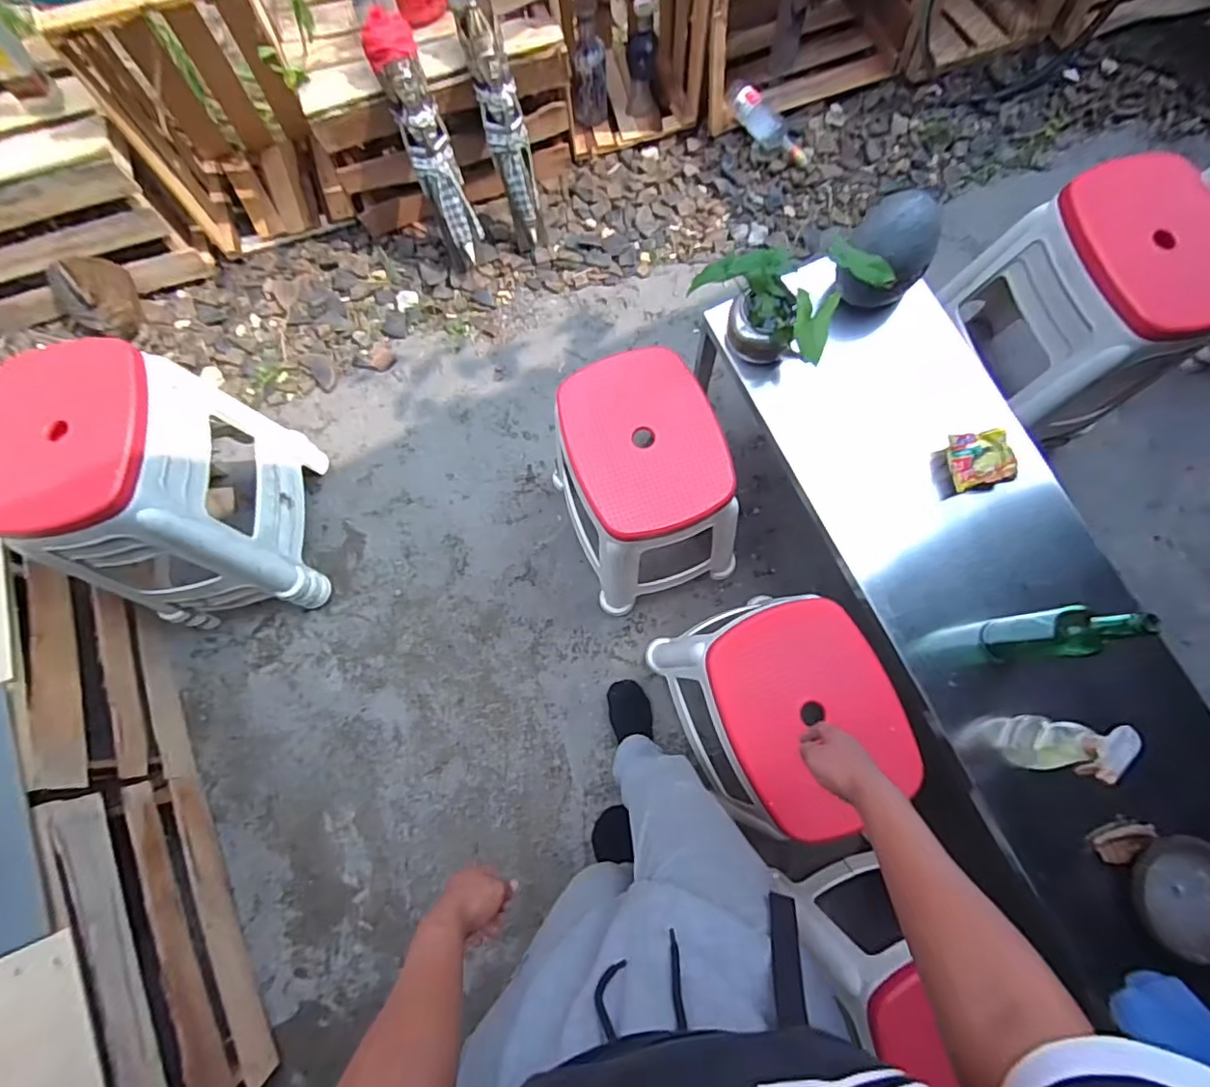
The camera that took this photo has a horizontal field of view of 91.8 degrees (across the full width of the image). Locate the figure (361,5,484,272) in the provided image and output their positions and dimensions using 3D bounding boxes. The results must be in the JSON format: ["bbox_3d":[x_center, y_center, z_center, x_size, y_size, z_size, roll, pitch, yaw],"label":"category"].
[{"bbox_3d":[-0.389,-0.871,1.317,0.098,0.491,0.105,-22,51,-4],"label":"figure"}]

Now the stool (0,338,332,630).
[{"bbox_3d":[-0.797,-0.092,1.094,0.277,0.510,0.358,-9,73,-1],"label":"stool"}]

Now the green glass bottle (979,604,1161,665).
[{"bbox_3d":[0.650,0.125,0.835,0.070,0.293,0.071,-8,73,0],"label":"green glass bottle"}]

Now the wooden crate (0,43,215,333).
[{"bbox_3d":[-1.274,-0.737,1.280,0.564,0.351,0.242,-18,74,-3],"label":"wooden crate"}]

